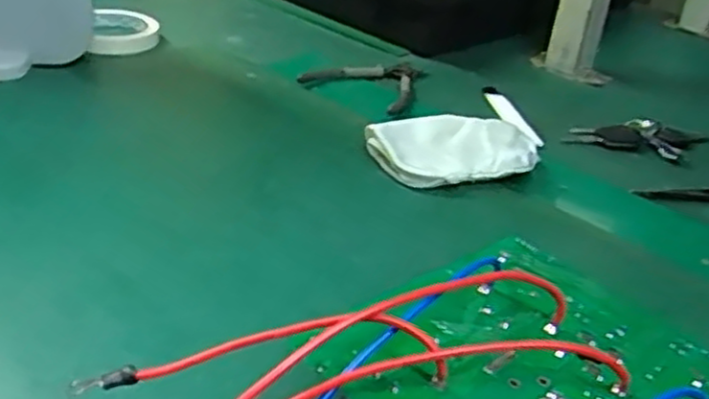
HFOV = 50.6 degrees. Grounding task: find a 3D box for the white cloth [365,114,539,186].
[{"bbox_3d":[0.077,-0.040,0.604,0.121,0.028,0.079,-6,32,-21],"label":"white cloth"}]

